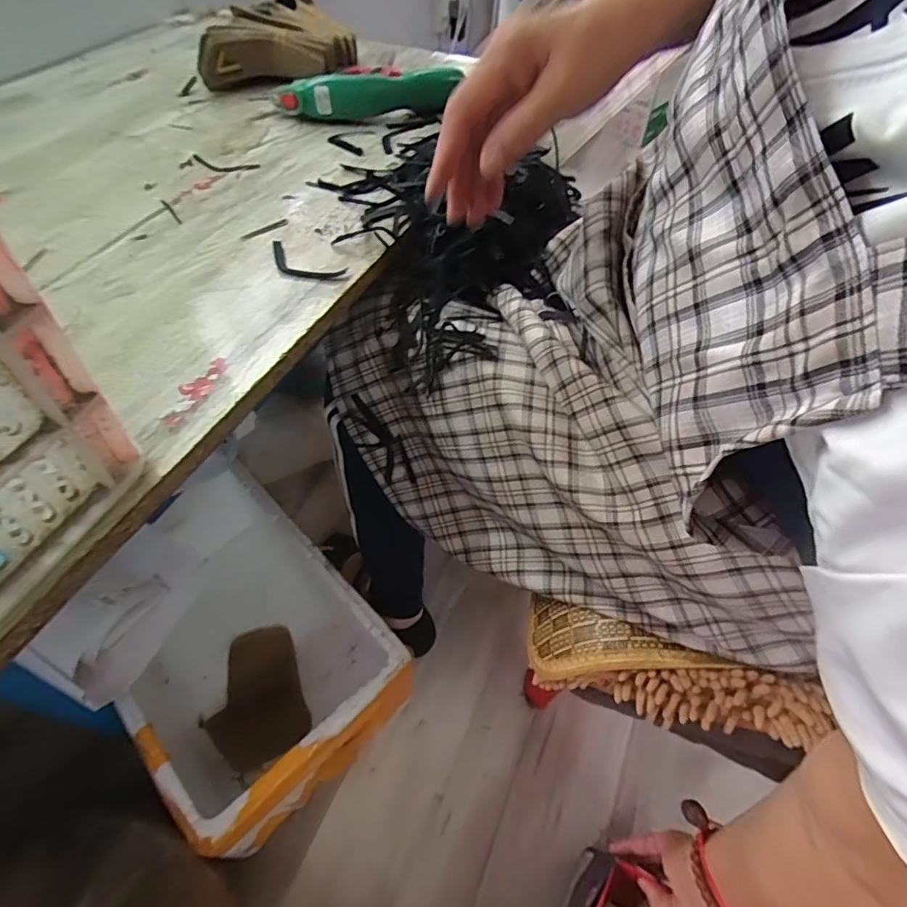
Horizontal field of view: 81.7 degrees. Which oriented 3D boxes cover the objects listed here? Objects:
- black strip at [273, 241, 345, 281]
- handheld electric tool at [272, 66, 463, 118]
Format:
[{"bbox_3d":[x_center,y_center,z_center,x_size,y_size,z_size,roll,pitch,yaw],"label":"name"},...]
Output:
[{"bbox_3d":[-0.127,-0.154,0.427,0.077,0.004,0.029,29,55,20],"label":"black strip"},{"bbox_3d":[-0.093,-0.403,0.583,0.202,0.038,0.046,-9,51,-10],"label":"handheld electric tool"}]

